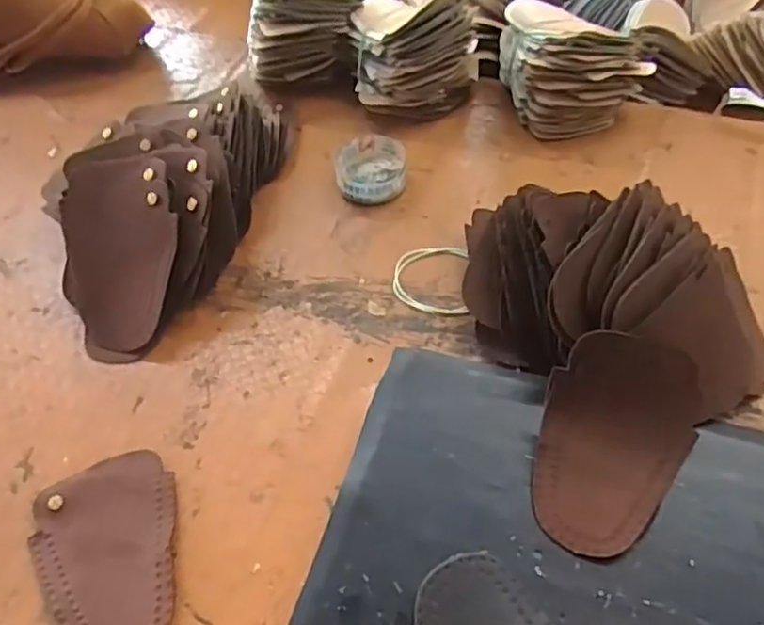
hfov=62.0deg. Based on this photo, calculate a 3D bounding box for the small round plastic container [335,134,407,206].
[{"bbox_3d":[-0.009,-0.131,0.585,0.061,0.025,0.073,-4,52,1],"label":"small round plastic container"}]

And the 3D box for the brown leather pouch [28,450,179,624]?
[{"bbox_3d":[-0.161,0.144,0.386,0.085,0.006,0.123,-28,56,-18],"label":"brown leather pouch"}]

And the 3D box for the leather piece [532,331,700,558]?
[{"bbox_3d":[0.136,0.073,0.372,0.084,0.052,0.123,21,56,18],"label":"leather piece"}]

